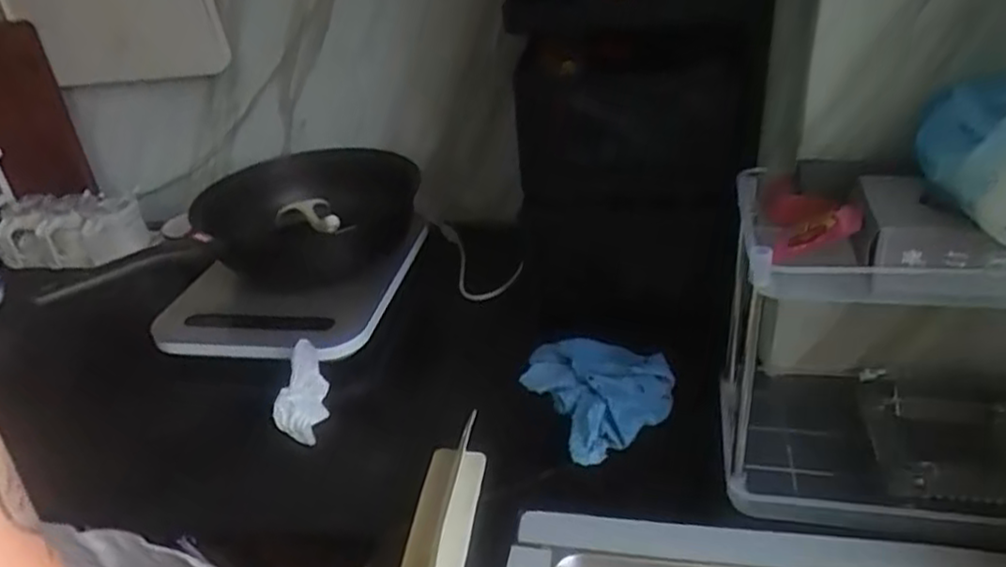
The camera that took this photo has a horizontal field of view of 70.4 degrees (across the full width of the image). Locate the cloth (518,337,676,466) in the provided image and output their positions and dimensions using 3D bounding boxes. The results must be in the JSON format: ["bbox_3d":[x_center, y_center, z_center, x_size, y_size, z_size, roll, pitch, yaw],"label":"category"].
[{"bbox_3d":[0.109,0.112,0.791,0.138,0.054,0.169,-16,32,-17],"label":"cloth"}]

